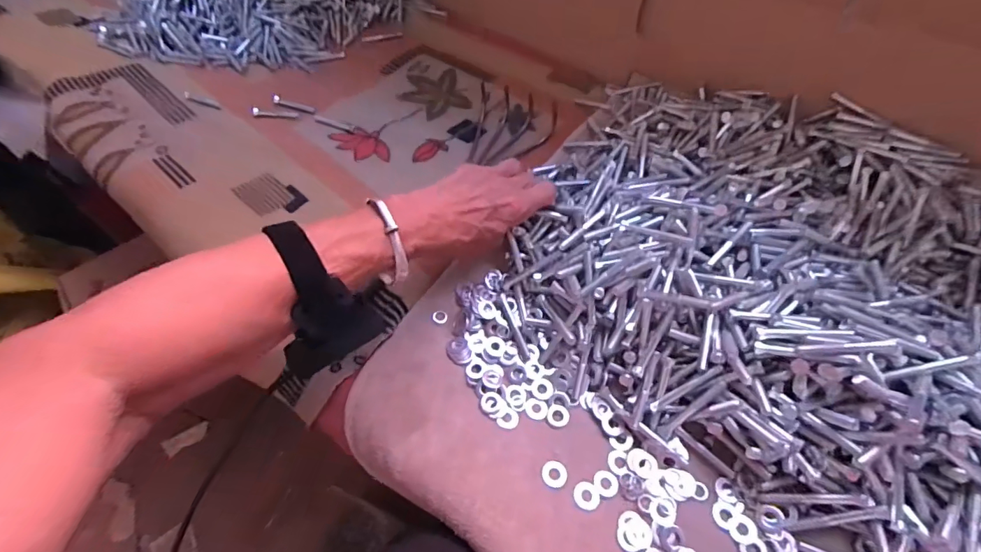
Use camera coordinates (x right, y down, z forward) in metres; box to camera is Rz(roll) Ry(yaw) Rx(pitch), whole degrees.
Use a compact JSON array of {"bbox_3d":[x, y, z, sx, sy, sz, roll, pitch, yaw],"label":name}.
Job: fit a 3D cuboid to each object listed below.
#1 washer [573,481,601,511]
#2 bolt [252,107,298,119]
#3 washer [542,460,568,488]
[{"bbox_3d":[0.065,0.148,0.312,0.018,0.004,0.018,-1,56,1],"label":"washer"},{"bbox_3d":[-0.261,-0.196,0.557,0.059,0.006,0.012,7,56,6],"label":"bolt"},{"bbox_3d":[0.044,0.137,0.320,0.017,0.004,0.017,-1,56,1],"label":"washer"}]

